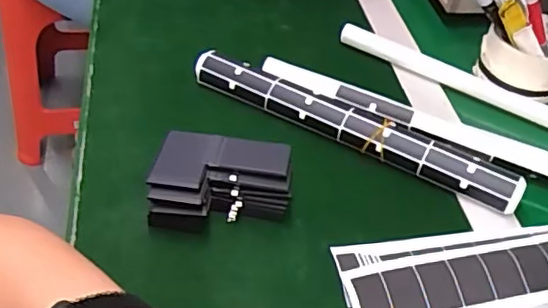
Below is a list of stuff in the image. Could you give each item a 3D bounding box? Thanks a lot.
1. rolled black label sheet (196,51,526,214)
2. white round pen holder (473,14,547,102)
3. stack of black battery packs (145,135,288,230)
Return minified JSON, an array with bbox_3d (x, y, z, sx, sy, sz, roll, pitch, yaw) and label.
[{"bbox_3d":[0.065,-0.027,0.500,0.290,0.025,0.033,25,49,18],"label":"rolled black label sheet"},{"bbox_3d":[0.248,-0.096,0.578,0.086,0.050,0.087,28,50,20],"label":"white round pen holder"},{"bbox_3d":[-0.038,0.024,0.432,0.097,0.042,0.066,9,46,3],"label":"stack of black battery packs"}]

